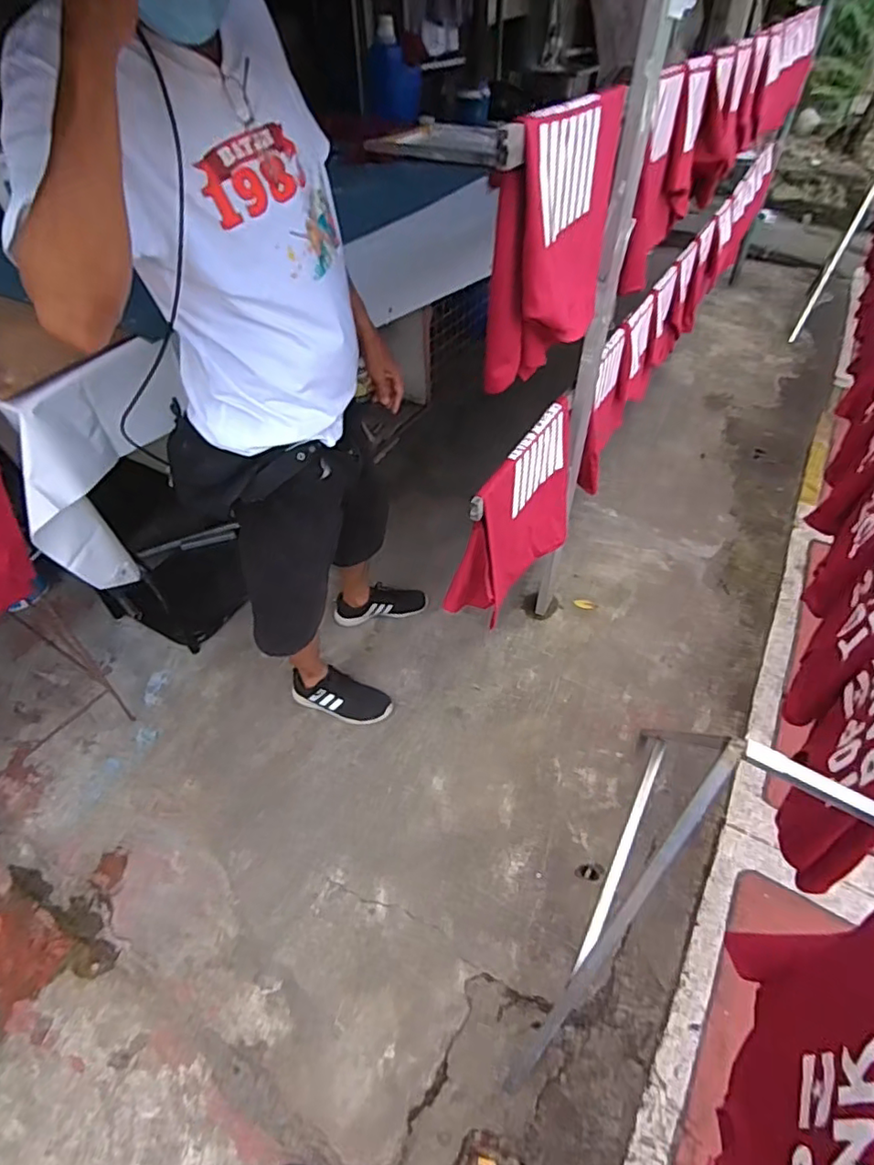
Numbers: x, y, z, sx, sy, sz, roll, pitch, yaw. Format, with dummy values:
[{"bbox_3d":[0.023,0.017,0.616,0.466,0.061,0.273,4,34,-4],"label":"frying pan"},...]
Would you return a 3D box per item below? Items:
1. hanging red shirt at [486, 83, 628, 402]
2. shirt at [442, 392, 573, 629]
[{"bbox_3d":[0.189,-0.537,0.905,0.104,0.317,0.388,16,52,12],"label":"hanging red shirt"},{"bbox_3d":[0.179,-0.156,1.238,0.113,0.319,0.427,27,55,20],"label":"shirt"}]

